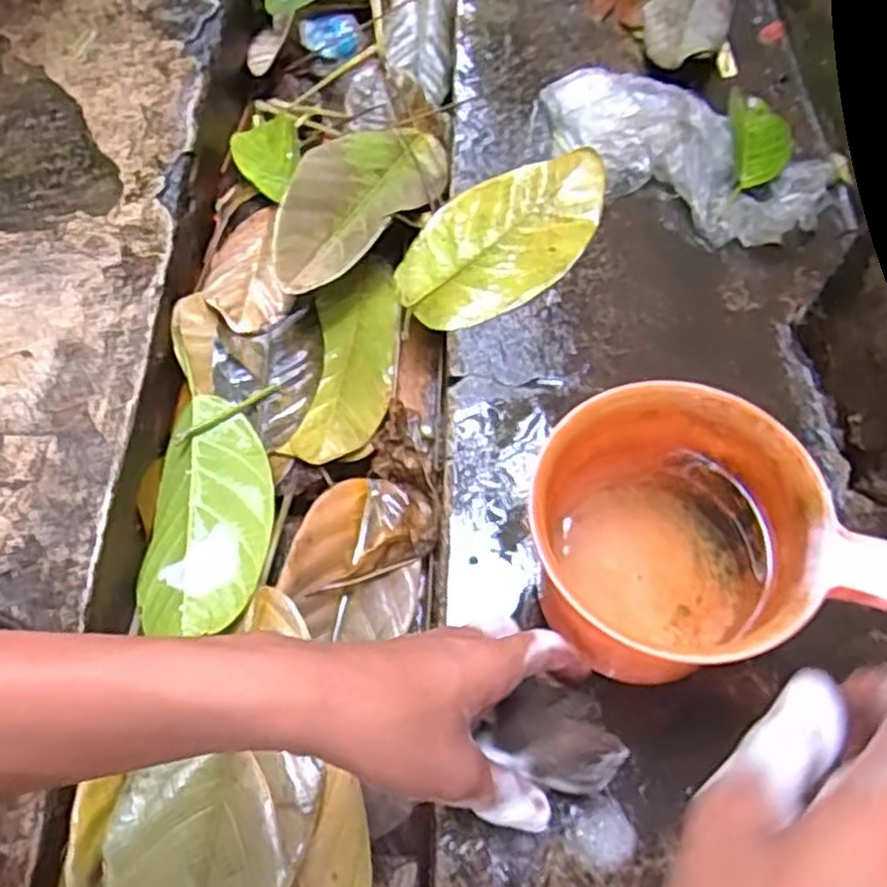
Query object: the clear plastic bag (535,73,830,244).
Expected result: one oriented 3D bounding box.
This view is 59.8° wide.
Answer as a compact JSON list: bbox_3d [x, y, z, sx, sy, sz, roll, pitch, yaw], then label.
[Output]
[{"bbox_3d":[0.179,-0.236,0.624,0.254,0.044,0.101,35,70,19],"label":"clear plastic bag"}]

